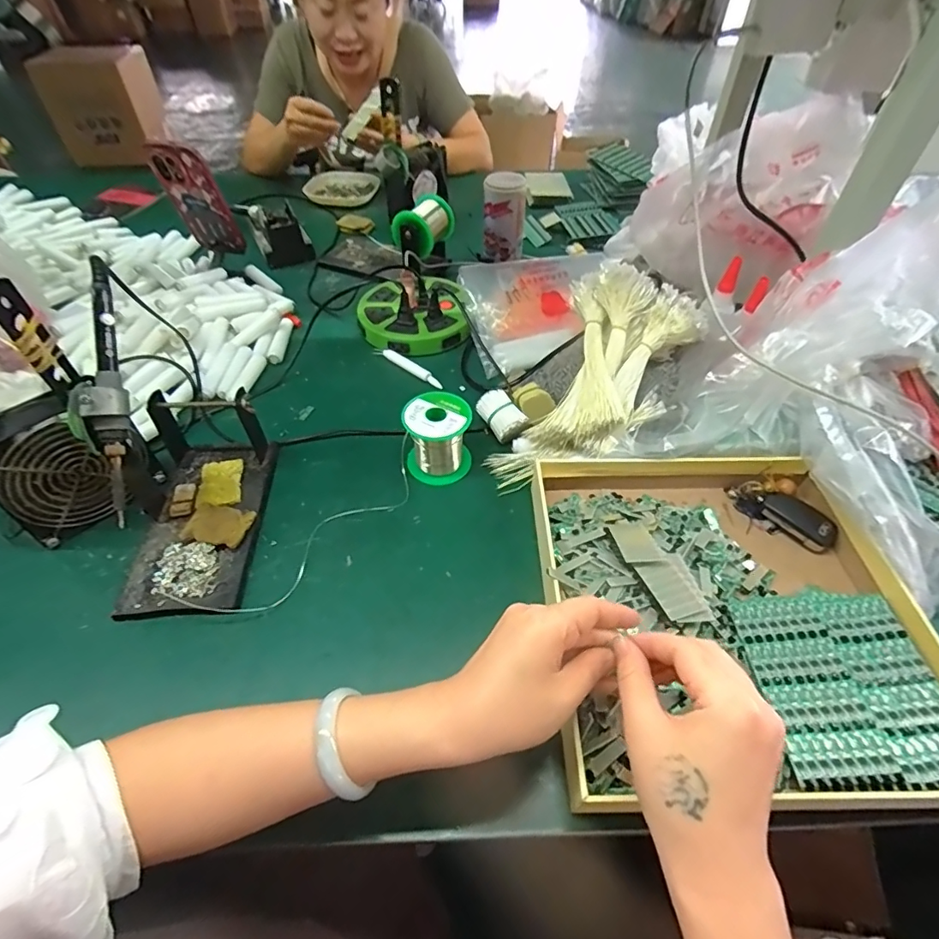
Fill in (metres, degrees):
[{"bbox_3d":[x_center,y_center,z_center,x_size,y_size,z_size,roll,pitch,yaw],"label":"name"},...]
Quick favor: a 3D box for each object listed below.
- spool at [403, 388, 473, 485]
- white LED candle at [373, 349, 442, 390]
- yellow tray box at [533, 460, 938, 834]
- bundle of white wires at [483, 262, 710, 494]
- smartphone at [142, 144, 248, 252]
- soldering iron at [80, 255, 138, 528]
[{"bbox_3d":[-0.033,-0.035,0.525,0.066,0.075,0.069,0,49,0],"label":"spool"},{"bbox_3d":[-0.079,-0.136,0.652,0.114,0.012,0.019,30,60,25],"label":"white LED candle"},{"bbox_3d":[0.208,0.105,0.416,0.288,0.041,0.297,0,49,-1],"label":"yellow tray box"},{"bbox_3d":[0.121,-0.087,0.530,0.147,0.063,0.261,34,90,27],"label":"bundle of white wires"},{"bbox_3d":[-0.390,-0.385,0.724,0.071,0.193,0.019,-2,72,-4],"label":"smartphone"},{"bbox_3d":[-0.279,-0.060,0.382,0.020,0.037,0.204,-1,94,4],"label":"soldering iron"}]

